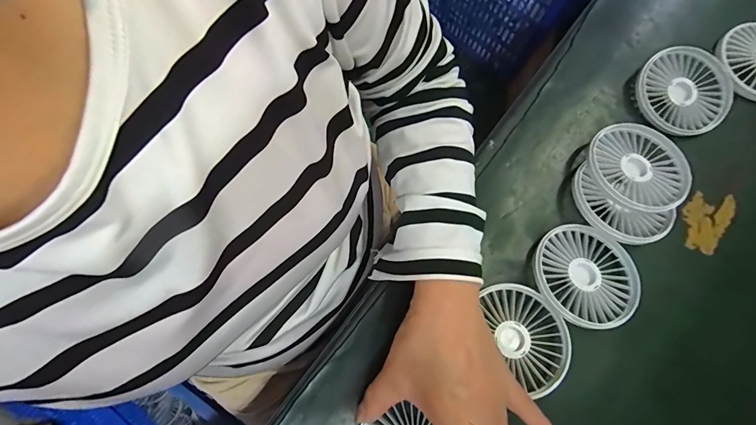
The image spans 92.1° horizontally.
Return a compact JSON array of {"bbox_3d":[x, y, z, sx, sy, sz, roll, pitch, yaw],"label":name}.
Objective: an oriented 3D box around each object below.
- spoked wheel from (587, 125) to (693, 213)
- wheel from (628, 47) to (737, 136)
[{"bbox_3d":[0.235,-0.041,0.332,0.083,0.015,0.085,1,66,-2],"label":"spoked wheel"},{"bbox_3d":[0.302,-0.120,0.359,0.091,0.017,0.086,0,75,-1],"label":"wheel"}]

